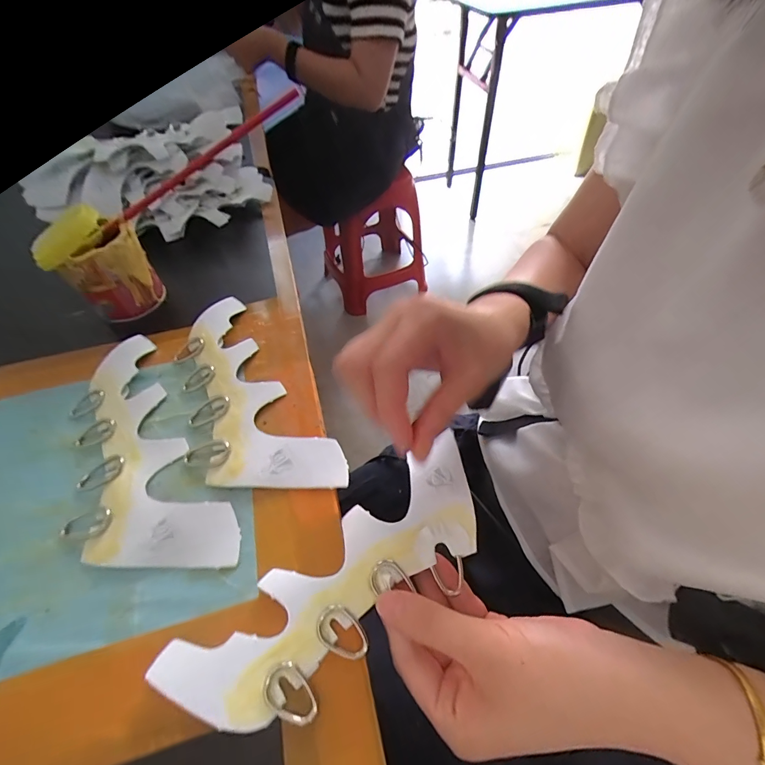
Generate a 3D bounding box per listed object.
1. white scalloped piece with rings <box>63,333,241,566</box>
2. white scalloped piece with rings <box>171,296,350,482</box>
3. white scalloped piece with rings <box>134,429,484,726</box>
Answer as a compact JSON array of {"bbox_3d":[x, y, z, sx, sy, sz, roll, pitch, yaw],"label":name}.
[{"bbox_3d":[-0.178,0.049,0.271,0.085,0.012,0.209,-29,56,-18],"label":"white scalloped piece with rings"},{"bbox_3d":[-0.114,0.011,0.296,0.086,0.012,0.207,-30,57,-19],"label":"white scalloped piece with rings"},{"bbox_3d":[-0.016,0.112,0.221,0.201,0.010,0.066,-33,58,-22],"label":"white scalloped piece with rings"}]

